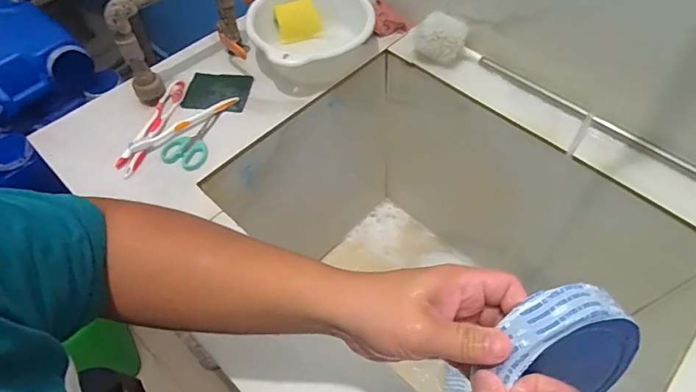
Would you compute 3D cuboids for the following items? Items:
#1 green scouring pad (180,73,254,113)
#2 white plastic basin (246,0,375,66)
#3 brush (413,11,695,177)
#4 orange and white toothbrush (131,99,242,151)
[{"bbox_3d":[-0.213,-0.171,0.742,0.106,0.012,0.084,7,56,7],"label":"green scouring pad"},{"bbox_3d":[-0.060,-0.267,0.765,0.199,0.085,0.211,-6,55,-2],"label":"white plastic basin"},{"bbox_3d":[0.355,-0.137,0.670,0.623,0.082,0.075,31,63,22],"label":"brush"},{"bbox_3d":[-0.249,-0.112,0.693,0.174,0.017,0.020,-34,61,-20],"label":"orange and white toothbrush"}]

